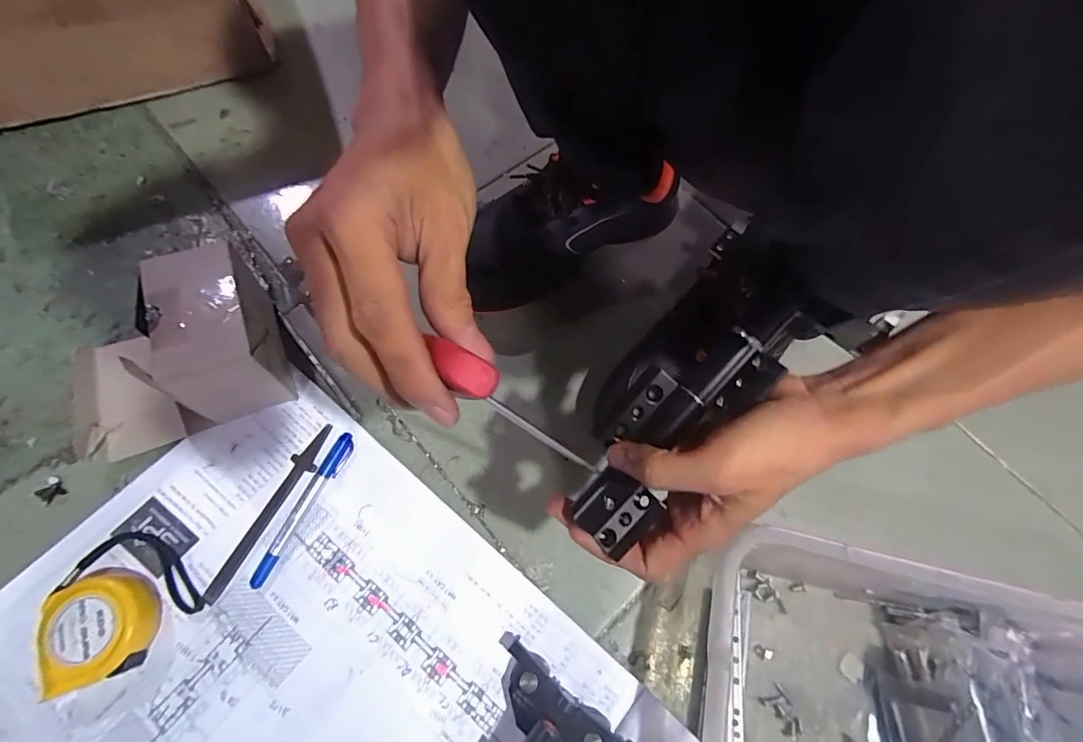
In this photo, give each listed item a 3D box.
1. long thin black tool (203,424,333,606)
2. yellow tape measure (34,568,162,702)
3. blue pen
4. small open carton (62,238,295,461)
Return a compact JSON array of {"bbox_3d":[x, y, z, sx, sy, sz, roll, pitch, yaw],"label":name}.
[{"bbox_3d":[-0.223,0.112,0.401,0.020,0.008,0.153,28,70,7],"label":"long thin black tool"},{"bbox_3d":[-0.313,0.178,0.342,0.059,0.032,0.073,-18,71,-11],"label":"yellow tape measure"},{"bbox_3d":[-0.192,0.111,0.396,0.017,0.008,0.130,24,69,5],"label":"blue pen"},{"bbox_3d":[-0.307,-0.015,0.396,0.173,0.088,0.120,-17,71,-10],"label":"small open carton"}]

